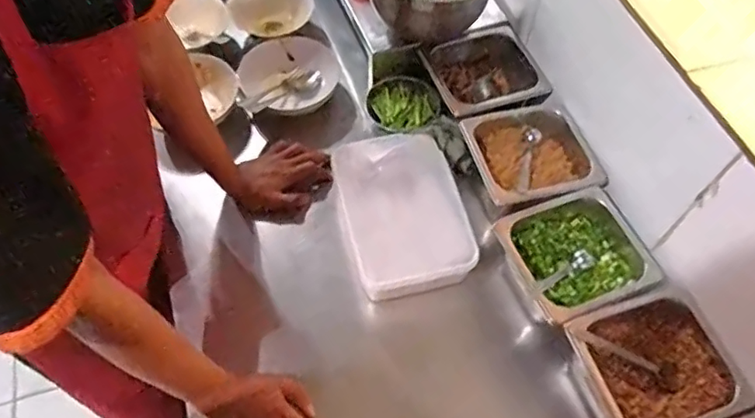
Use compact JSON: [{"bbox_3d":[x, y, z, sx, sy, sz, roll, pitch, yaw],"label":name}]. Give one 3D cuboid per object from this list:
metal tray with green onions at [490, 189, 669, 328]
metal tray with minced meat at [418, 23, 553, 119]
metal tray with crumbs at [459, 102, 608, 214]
[{"bbox_3d":[0.276,0.073,0.792,0.196,0.089,0.159,-20,61,-14],"label":"metal tray with green onions"},{"bbox_3d":[0.186,-0.209,0.970,0.208,0.107,0.153,-16,60,-12],"label":"metal tray with minced meat"},{"bbox_3d":[0.233,-0.072,0.877,0.179,0.104,0.176,-15,60,-11],"label":"metal tray with crumbs"}]

